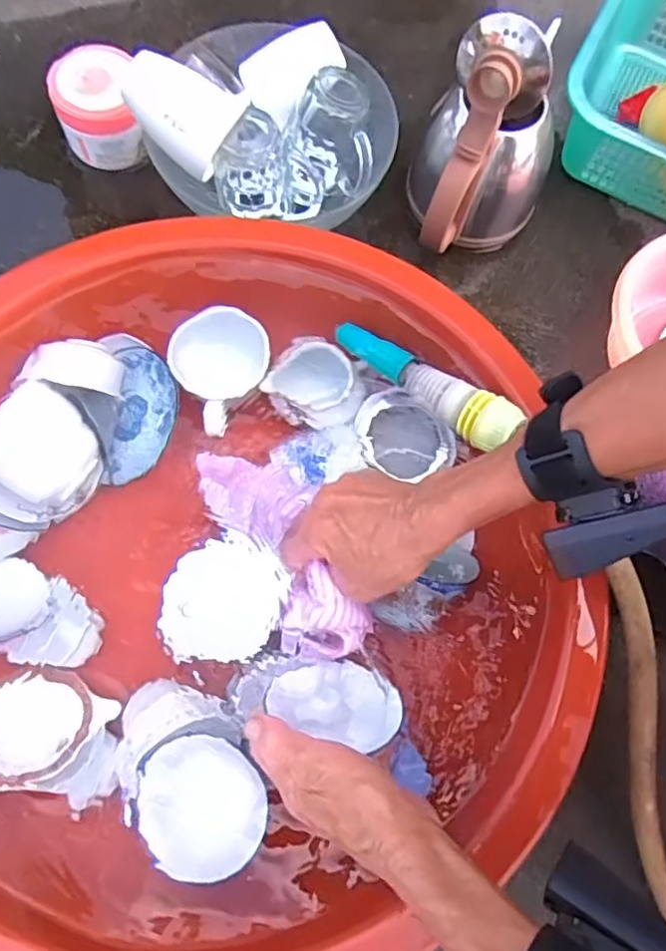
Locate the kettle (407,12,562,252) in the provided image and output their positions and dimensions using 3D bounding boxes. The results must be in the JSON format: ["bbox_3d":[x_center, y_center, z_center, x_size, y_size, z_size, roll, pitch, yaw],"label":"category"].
[{"bbox_3d":[0.146,-0.311,0.577,0.127,0.229,0.122,19,72,1],"label":"kettle"}]

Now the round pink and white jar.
[{"bbox_3d":[-0.245,-0.388,0.647,0.078,0.077,0.096,-10,74,-8],"label":"round pink and white jar"}]

